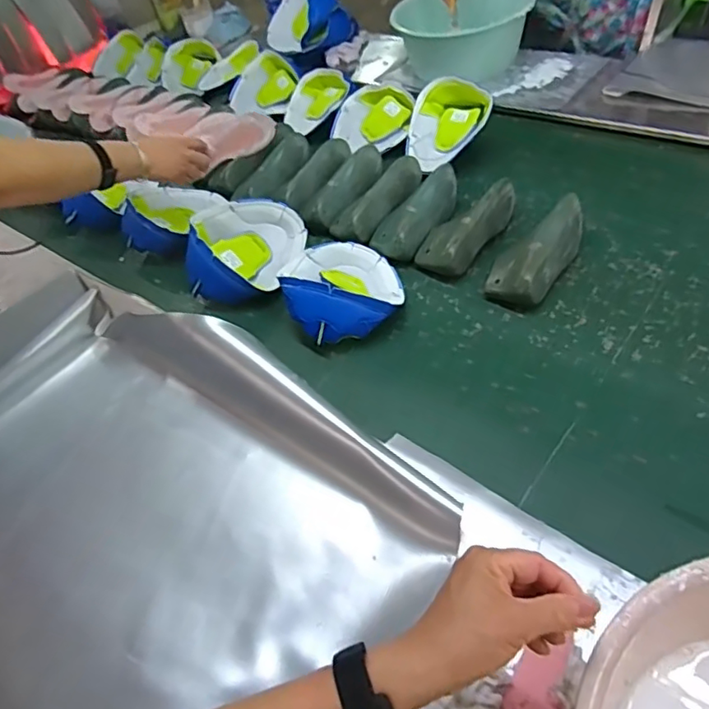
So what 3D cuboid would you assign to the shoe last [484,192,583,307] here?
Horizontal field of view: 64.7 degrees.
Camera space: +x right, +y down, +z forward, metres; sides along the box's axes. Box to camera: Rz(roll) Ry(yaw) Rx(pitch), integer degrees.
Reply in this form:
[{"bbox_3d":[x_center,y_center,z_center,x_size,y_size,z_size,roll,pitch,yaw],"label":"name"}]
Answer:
[{"bbox_3d":[0.273,-0.156,0.839,0.094,0.068,0.187,26,57,25],"label":"shoe last"}]

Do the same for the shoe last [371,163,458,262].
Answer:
[{"bbox_3d":[0.108,-0.249,0.955,0.093,0.063,0.214,21,55,22],"label":"shoe last"}]

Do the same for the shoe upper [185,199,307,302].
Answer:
[{"bbox_3d":[-0.188,-0.181,0.940,0.136,0.088,0.200,15,53,18],"label":"shoe upper"}]

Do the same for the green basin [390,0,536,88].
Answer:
[{"bbox_3d":[0.245,-0.752,1.283,0.264,0.140,0.266,-20,50,-11],"label":"green basin"}]

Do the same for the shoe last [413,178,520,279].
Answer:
[{"bbox_3d":[0.181,-0.209,0.907,0.095,0.067,0.211,28,58,27],"label":"shoe last"}]

